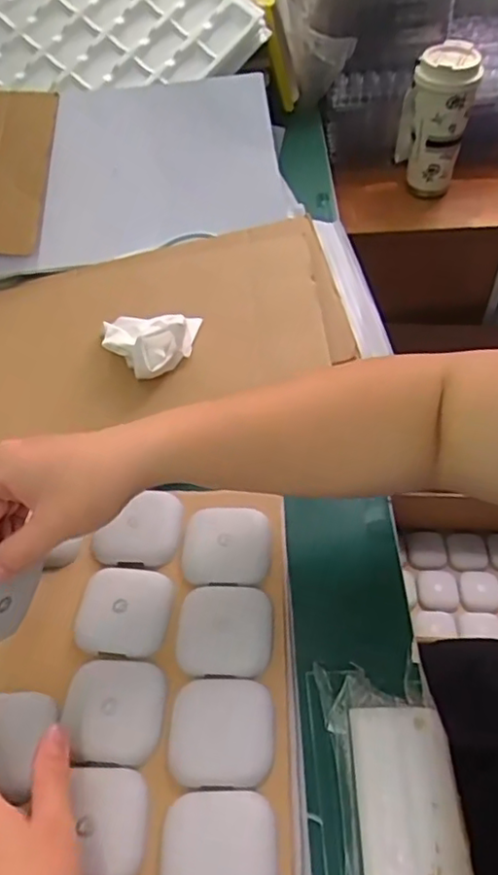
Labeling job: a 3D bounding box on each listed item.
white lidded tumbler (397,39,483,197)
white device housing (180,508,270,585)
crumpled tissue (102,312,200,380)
[{"bbox_3d":[0.257,-0.434,0.871,0.091,0.193,0.086,7,52,10],"label":"white lidded tumbler"},{"bbox_3d":[-0.017,0.080,0.474,0.064,0.011,0.061,0,51,4],"label":"white device housing"},{"bbox_3d":[-0.096,-0.096,0.582,0.084,0.040,0.077,5,52,8],"label":"crumpled tissue"}]

